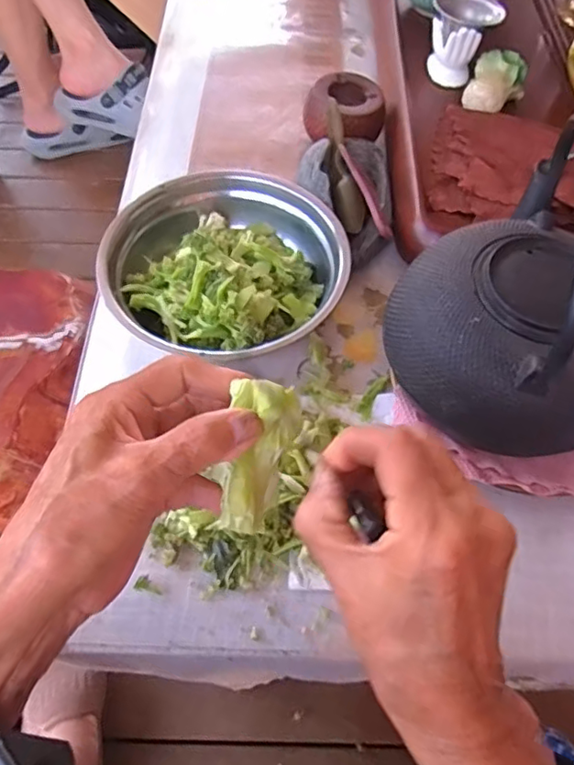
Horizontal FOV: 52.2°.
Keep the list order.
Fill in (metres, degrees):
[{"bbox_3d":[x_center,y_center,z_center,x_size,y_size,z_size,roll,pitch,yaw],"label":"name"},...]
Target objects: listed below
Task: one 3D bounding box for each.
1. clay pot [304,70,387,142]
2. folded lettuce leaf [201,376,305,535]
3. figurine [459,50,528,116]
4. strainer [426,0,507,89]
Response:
[{"bbox_3d":[0.056,-0.269,0.600,0.082,0.060,0.069,-40,68,-21],"label":"clay pot"},{"bbox_3d":[-0.015,0.034,0.270,0.032,0.019,0.068,13,80,7],"label":"folded lettuce leaf"},{"bbox_3d":[0.204,-0.291,0.569,0.054,0.031,0.058,16,61,9],"label":"figurine"},{"bbox_3d":[0.174,-0.348,0.595,0.058,0.067,0.055,40,67,20],"label":"strainer"}]

